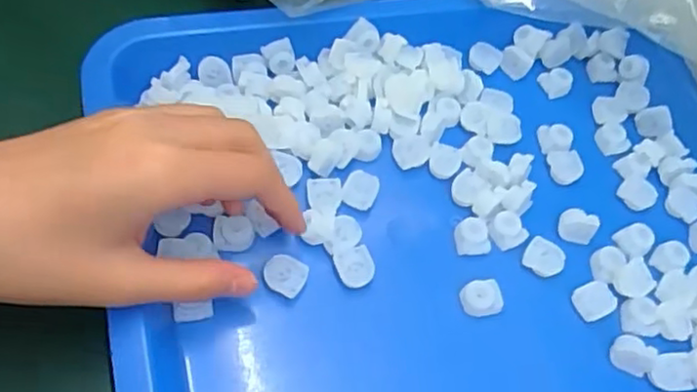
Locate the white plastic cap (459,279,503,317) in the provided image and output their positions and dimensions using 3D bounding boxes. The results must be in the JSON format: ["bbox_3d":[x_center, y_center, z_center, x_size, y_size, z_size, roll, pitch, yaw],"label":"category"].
[{"bbox_3d":[0.062,0.048,0.308,0.018,0.008,0.015,-1,59,-10],"label":"white plastic cap"}]

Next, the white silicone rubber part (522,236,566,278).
[{"bbox_3d":[0.096,0.030,0.323,0.019,0.006,0.017,30,60,14],"label":"white silicone rubber part"}]

